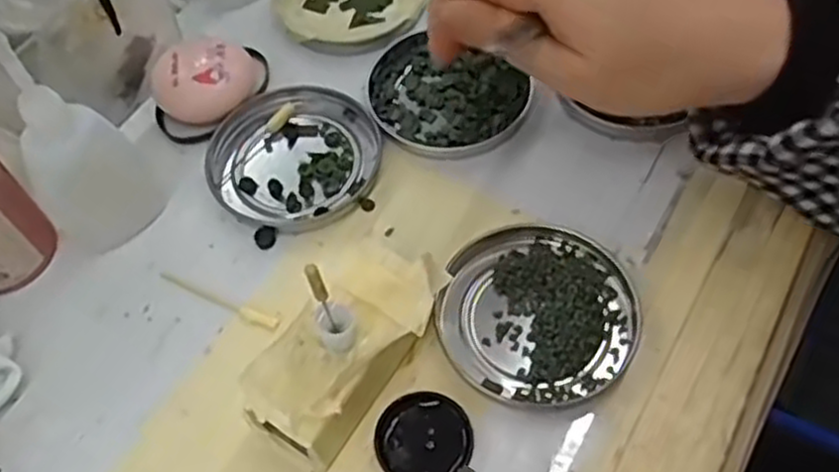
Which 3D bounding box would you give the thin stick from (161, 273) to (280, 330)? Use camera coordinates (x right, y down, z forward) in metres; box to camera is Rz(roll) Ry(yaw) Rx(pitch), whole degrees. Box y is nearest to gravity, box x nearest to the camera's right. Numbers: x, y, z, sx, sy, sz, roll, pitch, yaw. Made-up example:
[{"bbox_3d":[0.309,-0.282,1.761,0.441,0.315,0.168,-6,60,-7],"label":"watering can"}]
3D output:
[{"bbox_3d":[-0.086,0.027,0.326,0.059,0.004,0.006,19,61,15],"label":"thin stick"}]

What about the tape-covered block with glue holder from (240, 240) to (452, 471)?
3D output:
[{"bbox_3d":[-0.026,0.039,0.282,0.046,0.057,0.087,30,64,21],"label":"tape-covered block with glue holder"}]

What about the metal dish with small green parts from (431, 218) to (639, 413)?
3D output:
[{"bbox_3d":[0.048,0.030,0.312,0.078,0.009,0.075,-2,58,3],"label":"metal dish with small green parts"}]

